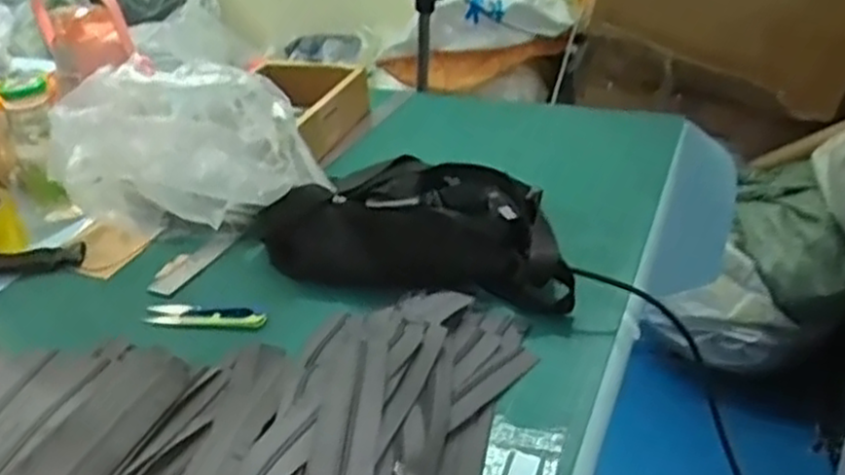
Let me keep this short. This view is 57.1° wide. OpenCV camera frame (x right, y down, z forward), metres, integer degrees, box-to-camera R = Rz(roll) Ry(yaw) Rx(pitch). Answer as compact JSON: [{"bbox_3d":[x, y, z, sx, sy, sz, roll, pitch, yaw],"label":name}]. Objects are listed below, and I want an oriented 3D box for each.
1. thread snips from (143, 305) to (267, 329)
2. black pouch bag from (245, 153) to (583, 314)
[{"bbox_3d":[-0.203,0.073,0.733,0.119,0.009,0.027,3,33,11],"label":"thread snips"},{"bbox_3d":[0.001,-0.020,0.797,0.324,0.084,0.167,7,34,16],"label":"black pouch bag"}]

